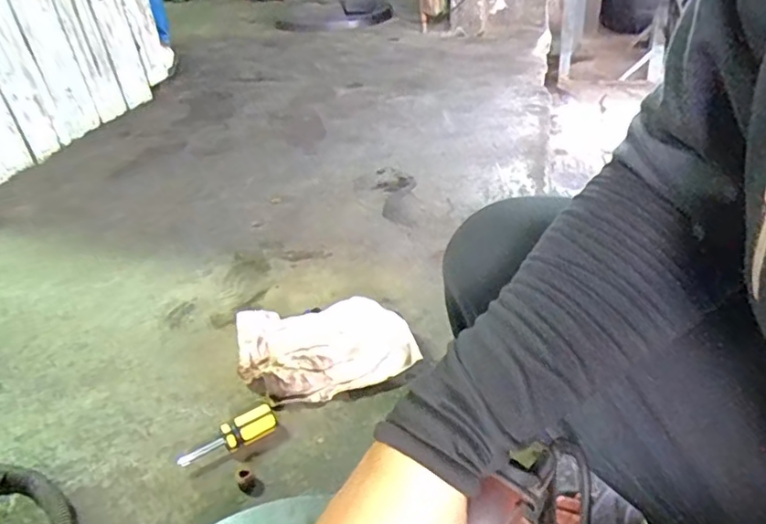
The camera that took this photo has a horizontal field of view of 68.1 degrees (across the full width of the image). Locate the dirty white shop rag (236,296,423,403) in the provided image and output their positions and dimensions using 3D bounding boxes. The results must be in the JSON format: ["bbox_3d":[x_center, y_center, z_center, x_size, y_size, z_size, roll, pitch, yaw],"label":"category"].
[{"bbox_3d":[-0.057,0.073,0.546,0.164,0.040,0.118,-12,34,-9],"label":"dirty white shop rag"}]

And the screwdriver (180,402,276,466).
[{"bbox_3d":[-0.127,0.144,0.465,0.080,0.025,0.025,-24,38,-25],"label":"screwdriver"}]

